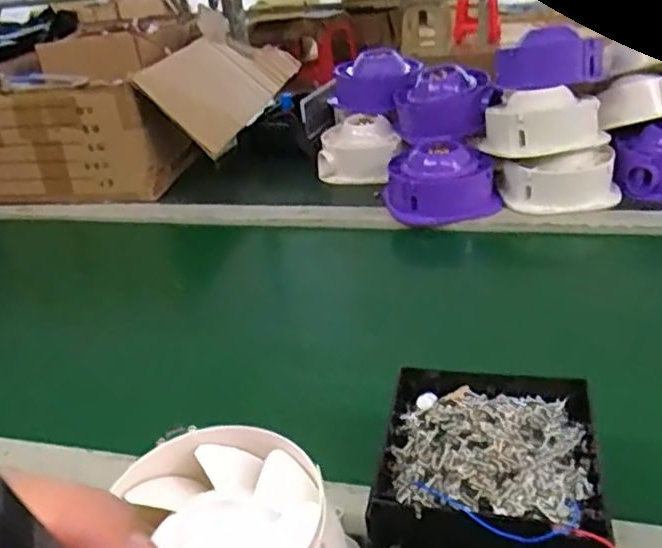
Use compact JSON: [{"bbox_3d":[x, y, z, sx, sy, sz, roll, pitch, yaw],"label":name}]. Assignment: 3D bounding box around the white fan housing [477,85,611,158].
[{"bbox_3d":[0.255,-0.181,0.779,0.146,0.059,0.094,4,32,19],"label":"white fan housing"}]

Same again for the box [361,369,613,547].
[{"bbox_3d":[0.092,0.125,0.383,0.117,0.065,0.148,2,31,15],"label":"box"}]

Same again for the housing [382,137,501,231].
[{"bbox_3d":[0.137,-0.121,0.817,0.140,0.071,0.115,-3,30,7],"label":"housing"}]

